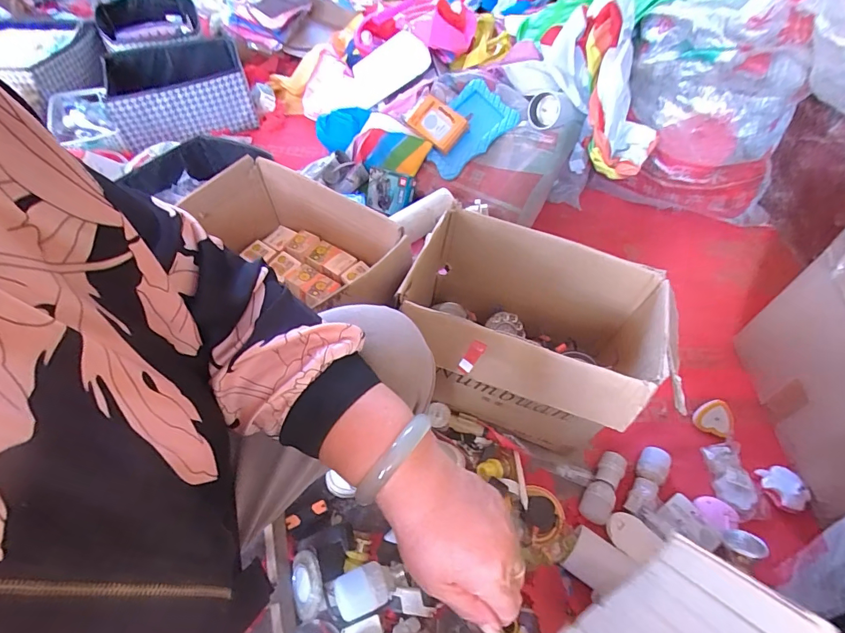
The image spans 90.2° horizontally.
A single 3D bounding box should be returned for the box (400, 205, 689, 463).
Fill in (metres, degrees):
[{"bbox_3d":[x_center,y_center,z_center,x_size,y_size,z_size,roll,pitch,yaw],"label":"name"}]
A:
[{"bbox_3d":[0.162,0.048,0.714,0.415,0.298,0.238,17,56,11],"label":"box"}]

